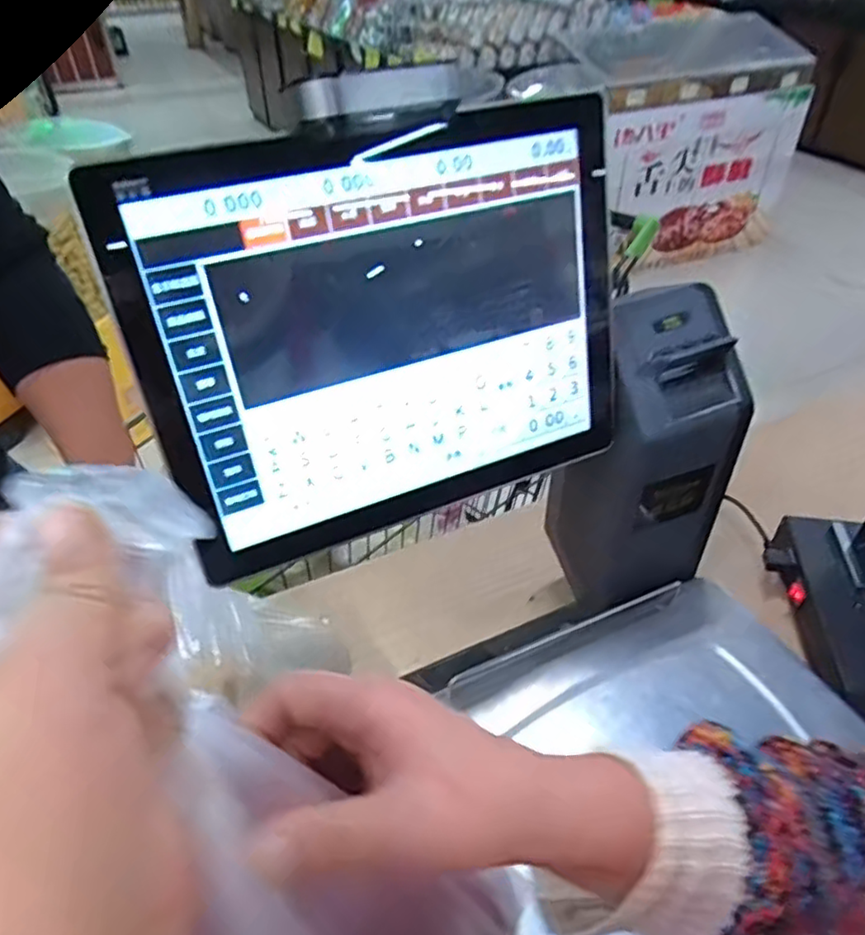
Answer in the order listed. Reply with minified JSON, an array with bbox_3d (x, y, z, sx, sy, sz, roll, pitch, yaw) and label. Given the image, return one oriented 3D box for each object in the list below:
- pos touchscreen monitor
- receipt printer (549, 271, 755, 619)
[{"bbox_3d":[-0.013,-0.089,0.455,0.348,0.275,0.037,-19,28,-19],"label":"pos touchscreen monitor"},{"bbox_3d":[0.210,0.002,0.635,0.157,0.313,0.104,-10,42,-11],"label":"receipt printer"}]

